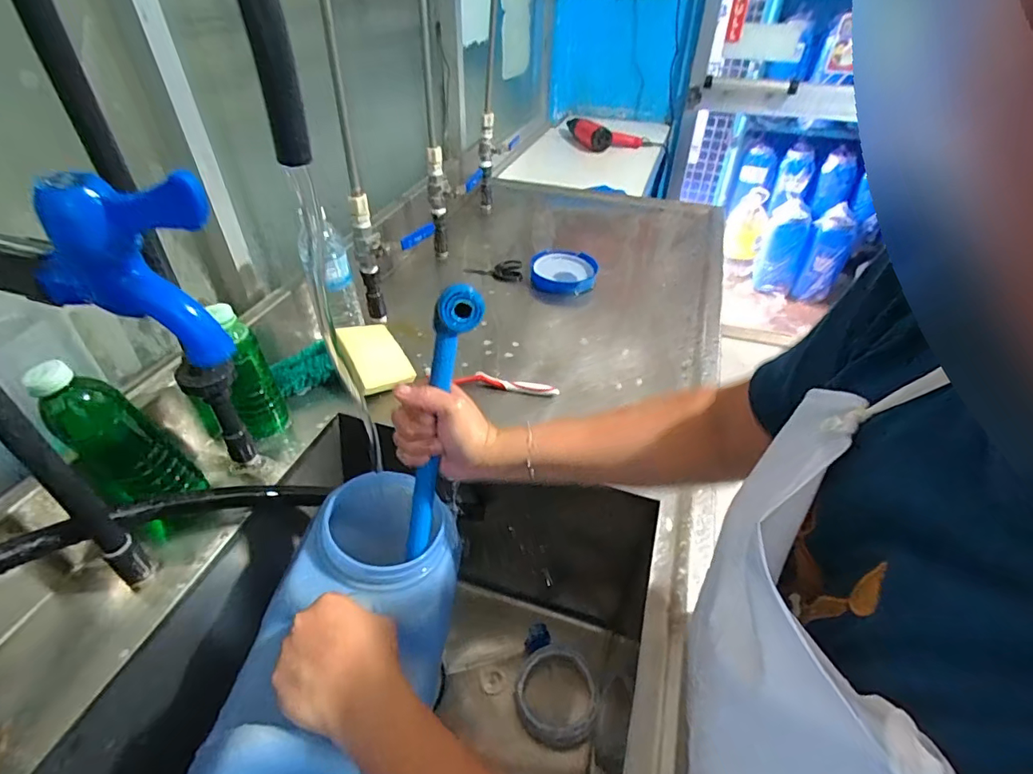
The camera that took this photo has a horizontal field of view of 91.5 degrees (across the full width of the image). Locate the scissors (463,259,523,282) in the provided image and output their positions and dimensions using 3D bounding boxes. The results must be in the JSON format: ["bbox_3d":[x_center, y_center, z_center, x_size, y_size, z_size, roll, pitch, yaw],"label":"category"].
[{"bbox_3d":[-0.041,-0.211,0.938,0.105,0.018,0.063,-7,41,-8],"label":"scissors"}]

